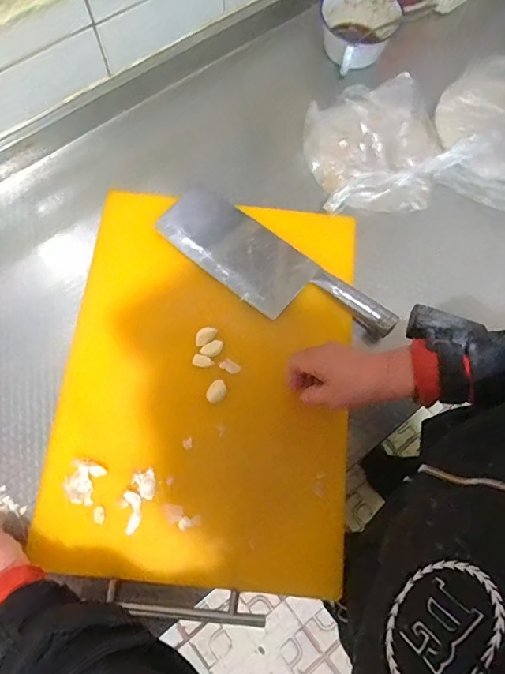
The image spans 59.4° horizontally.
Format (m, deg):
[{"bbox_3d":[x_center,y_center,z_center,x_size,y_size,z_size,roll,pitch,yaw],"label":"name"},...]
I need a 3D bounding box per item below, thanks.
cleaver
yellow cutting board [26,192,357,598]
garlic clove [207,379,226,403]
[{"bbox_3d":[0.020,-0.084,0.569,0.318,0.033,0.100,40,75,9],"label":"cleaver"},{"bbox_3d":[-0.049,0.040,0.525,0.327,0.015,0.447,6,74,0],"label":"yellow cutting board"},{"bbox_3d":[-0.042,0.064,0.519,0.027,0.007,0.021,-35,78,-12],"label":"garlic clove"}]

